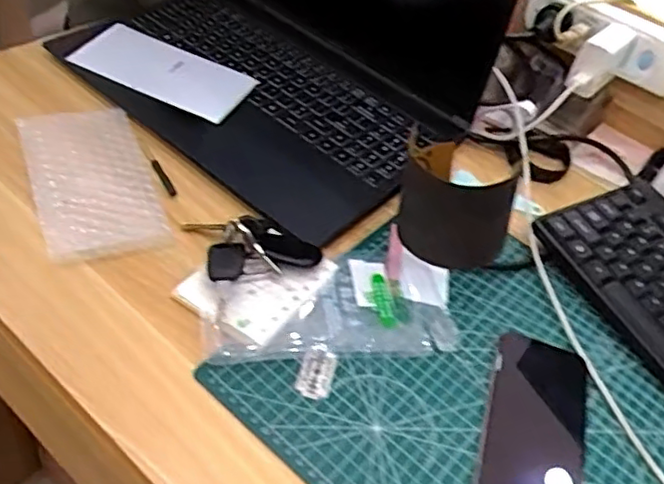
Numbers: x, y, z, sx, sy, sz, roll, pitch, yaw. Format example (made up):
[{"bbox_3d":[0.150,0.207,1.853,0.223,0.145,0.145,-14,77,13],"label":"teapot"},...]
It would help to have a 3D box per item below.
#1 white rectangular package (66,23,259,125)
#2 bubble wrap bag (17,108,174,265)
[{"bbox_3d":[-0.160,-0.169,0.646,0.167,0.014,0.077,25,47,11],"label":"white rectangular package"},{"bbox_3d":[-0.200,-0.055,0.546,0.089,0.016,0.175,-12,52,-24],"label":"bubble wrap bag"}]

